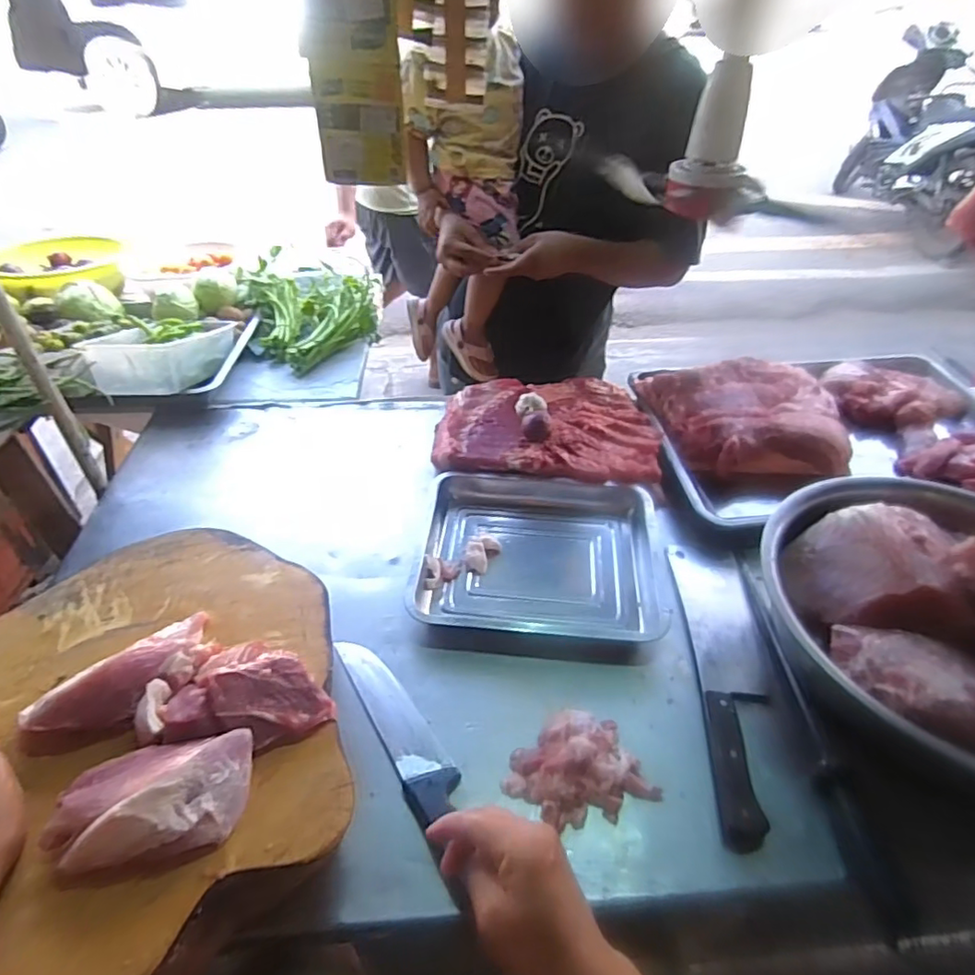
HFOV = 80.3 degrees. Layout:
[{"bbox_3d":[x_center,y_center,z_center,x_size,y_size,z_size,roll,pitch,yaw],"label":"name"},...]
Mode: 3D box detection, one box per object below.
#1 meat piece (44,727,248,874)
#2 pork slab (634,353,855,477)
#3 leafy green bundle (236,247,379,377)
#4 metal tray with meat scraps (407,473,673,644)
[{"bbox_3d":[-0.242,0.223,0.416,0.129,0.041,0.071,-11,45,-14],"label":"meat piece"},{"bbox_3d":[0.422,-0.125,0.941,0.315,0.063,0.245,1,43,-2],"label":"pork slab"},{"bbox_3d":[-0.363,-0.372,1.183,0.242,0.091,0.363,-20,47,-22],"label":"leafy green bundle"},{"bbox_3d":[0.070,0.082,0.751,0.305,0.037,0.256,4,43,2],"label":"metal tray with meat scraps"}]

